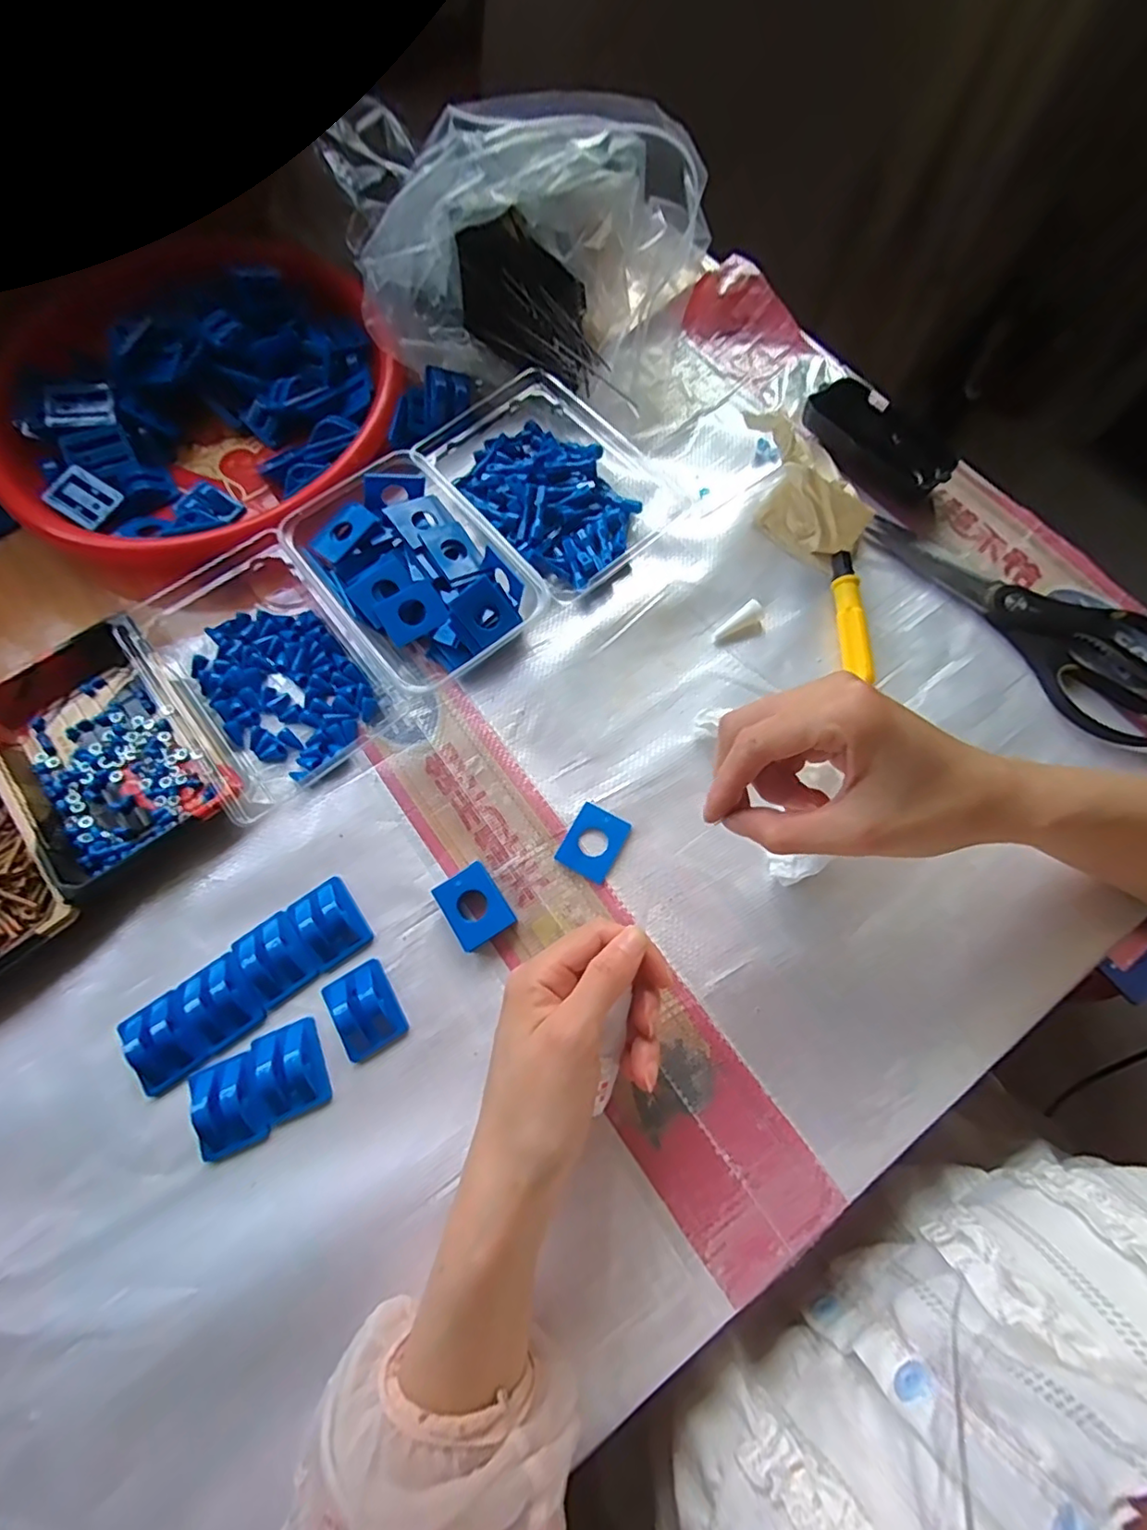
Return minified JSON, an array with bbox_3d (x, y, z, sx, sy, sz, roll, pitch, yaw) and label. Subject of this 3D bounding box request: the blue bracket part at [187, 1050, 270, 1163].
[{"bbox_3d":[-0.181,0.178,0.308,0.034,0.011,0.044,-24,73,-7],"label":"blue bracket part"}]

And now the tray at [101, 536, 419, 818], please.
[{"bbox_3d":[-0.207,-0.071,0.382,0.116,0.031,0.187,-38,75,-11],"label":"tray"}]

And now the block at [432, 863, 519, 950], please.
[{"bbox_3d":[-0.057,0.081,0.342,0.033,0.013,0.042,-32,74,-9],"label":"block"}]

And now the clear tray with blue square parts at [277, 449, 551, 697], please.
[{"bbox_3d":[-0.107,-0.127,0.397,0.113,0.035,0.156,-42,76,-12],"label":"clear tray with blue square parts"}]

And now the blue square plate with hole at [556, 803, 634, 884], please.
[{"bbox_3d":[0.013,0.046,0.355,0.033,0.004,0.041,29,75,10],"label":"blue square plate with hole"}]

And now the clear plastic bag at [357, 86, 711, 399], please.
[{"bbox_3d":[-0.025,-0.366,0.432,0.217,0.115,0.144,10,72,4],"label":"clear plastic bag"}]

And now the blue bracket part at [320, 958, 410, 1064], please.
[{"bbox_3d":[-0.116,0.134,0.325,0.035,0.012,0.045,-31,74,-9],"label":"blue bracket part"}]

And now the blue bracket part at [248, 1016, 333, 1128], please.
[{"bbox_3d":[-0.152,0.162,0.313,0.034,0.014,0.045,-23,73,-6],"label":"blue bracket part"}]

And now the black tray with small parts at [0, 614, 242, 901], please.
[{"bbox_3d":[-0.291,-0.012,0.363,0.111,0.030,0.163,-38,75,-10],"label":"black tray with small parts"}]

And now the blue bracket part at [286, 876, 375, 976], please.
[{"bbox_3d":[-0.141,0.089,0.340,0.033,0.016,0.045,-34,74,-10],"label":"blue bracket part"}]

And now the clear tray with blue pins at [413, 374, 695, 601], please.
[{"bbox_3d":[-0.016,-0.209,0.426,0.133,0.031,0.180,-41,75,-11],"label":"clear tray with blue pins"}]

